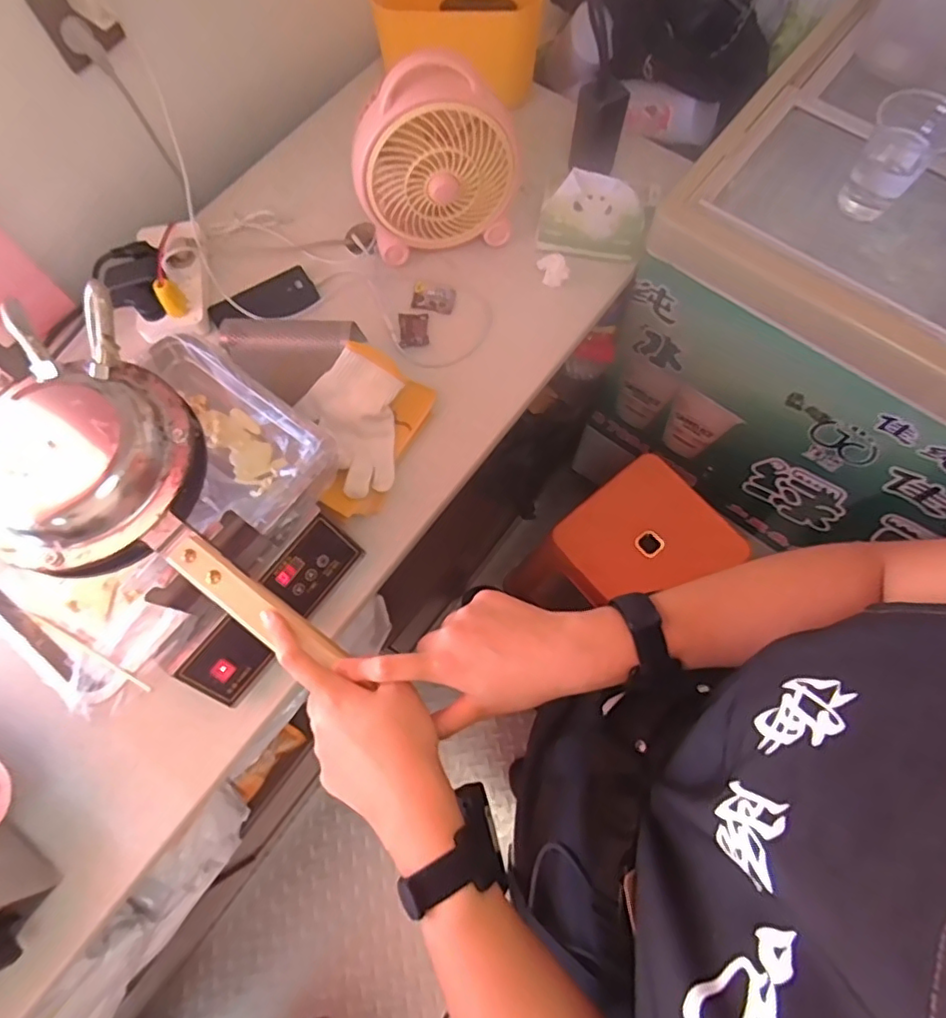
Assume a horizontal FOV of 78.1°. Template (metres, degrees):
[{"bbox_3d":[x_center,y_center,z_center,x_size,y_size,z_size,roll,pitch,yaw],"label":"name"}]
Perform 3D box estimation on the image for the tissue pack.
[{"bbox_3d":[0.168,-0.407,0.813,0.143,0.077,0.064,12,71,6],"label":"tissue pack"}]

